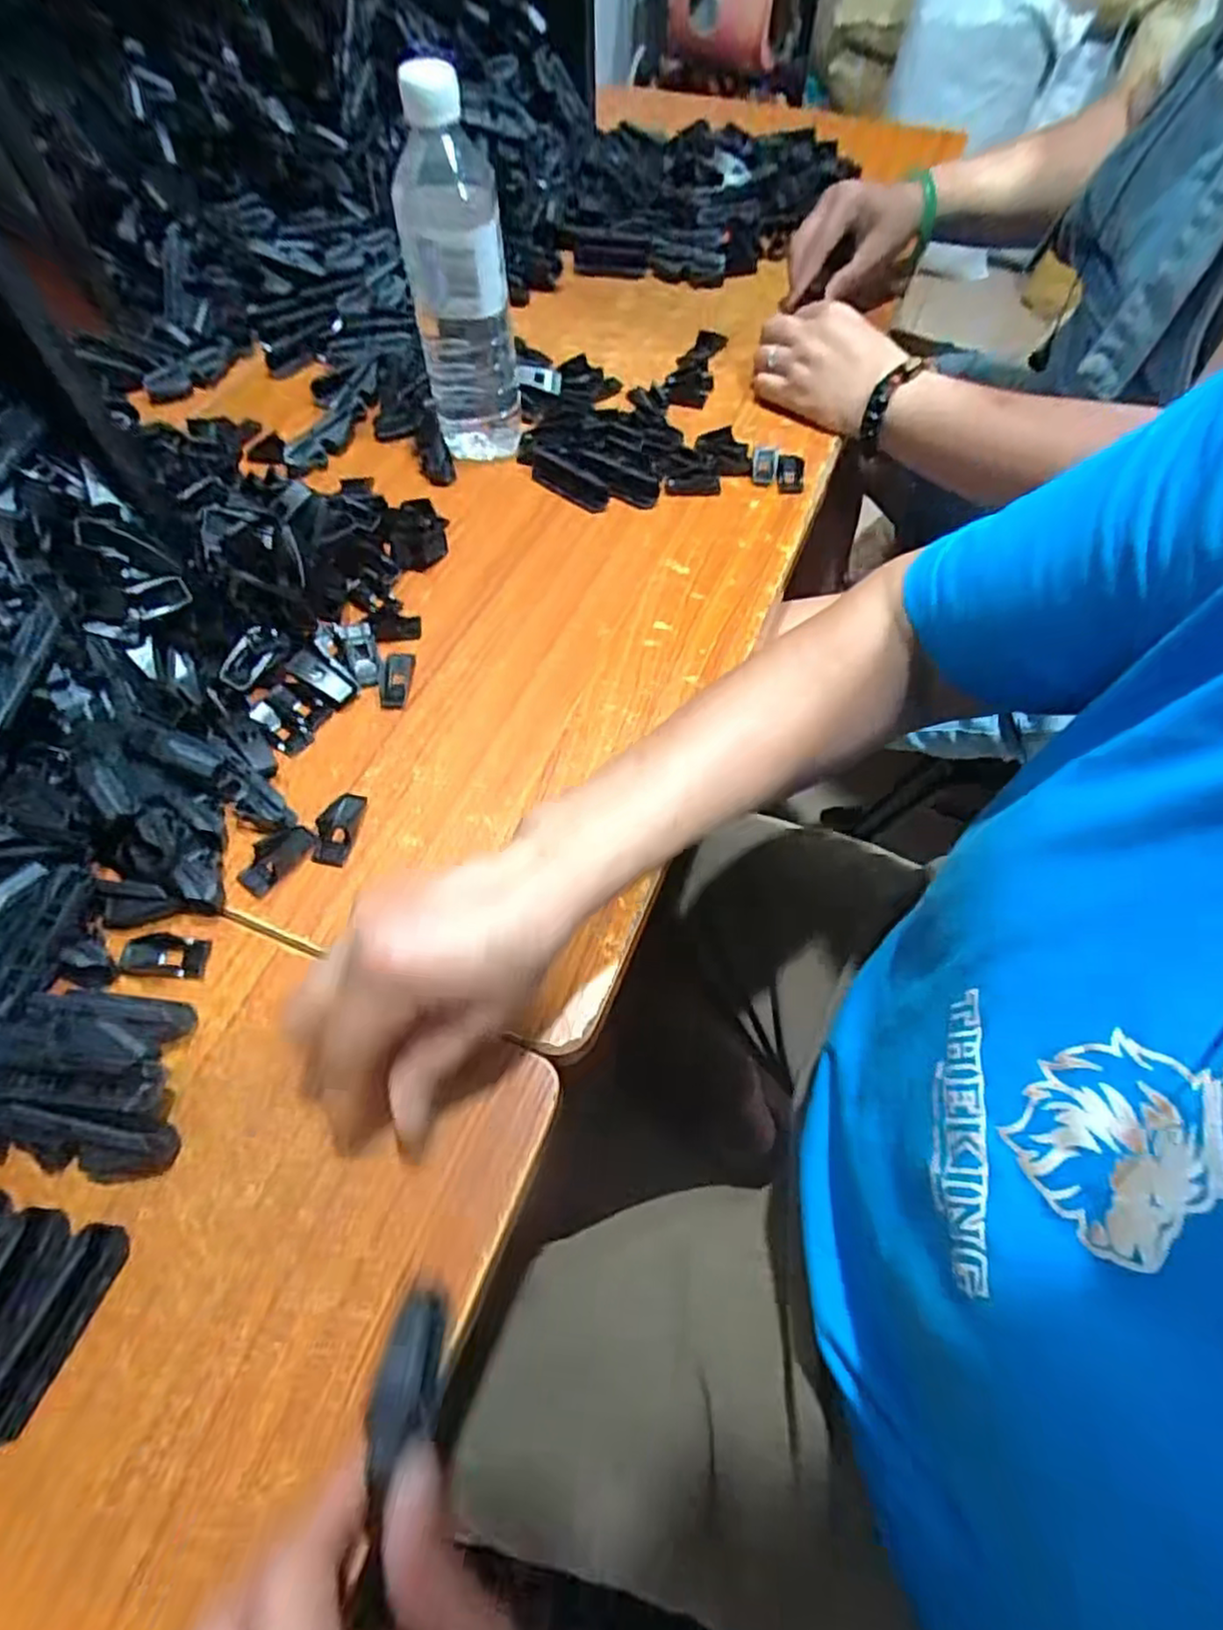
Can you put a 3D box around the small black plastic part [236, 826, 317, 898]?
[{"bbox_3d":[-0.179,0.022,0.375,0.023,0.005,0.042,29,64,15],"label":"small black plastic part"}]

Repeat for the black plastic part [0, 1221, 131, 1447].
[{"bbox_3d":[-0.215,0.199,0.271,0.015,0.016,0.073,17,62,9],"label":"black plastic part"}]

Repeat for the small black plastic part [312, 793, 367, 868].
[{"bbox_3d":[-0.149,0.006,0.383,0.019,0.007,0.044,10,61,5],"label":"small black plastic part"}]

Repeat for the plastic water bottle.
[{"bbox_3d":[-0.101,-0.354,0.475,0.061,0.204,0.059,-4,61,-3],"label":"plastic water bottle"}]

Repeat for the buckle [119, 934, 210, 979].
[{"bbox_3d":[-0.222,0.069,0.349,0.043,0.005,0.019,6,61,3],"label":"buckle"}]

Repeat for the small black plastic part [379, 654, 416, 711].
[{"bbox_3d":[-0.133,-0.085,0.438,0.018,0.004,0.042,1,61,0],"label":"small black plastic part"}]

